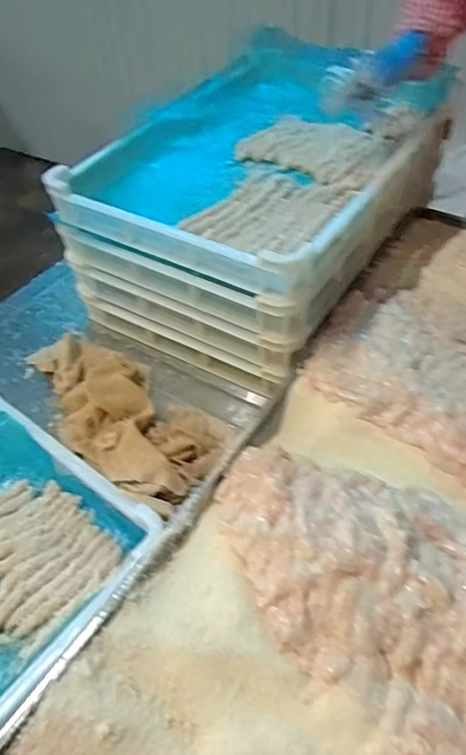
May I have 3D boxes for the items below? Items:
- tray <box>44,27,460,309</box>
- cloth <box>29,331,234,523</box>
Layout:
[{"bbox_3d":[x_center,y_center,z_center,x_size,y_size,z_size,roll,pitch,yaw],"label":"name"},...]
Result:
[{"bbox_3d":[0.072,-0.360,0.858,0.395,0.082,0.620,24,53,23],"label":"tray"},{"bbox_3d":[-0.152,0.032,0.727,0.155,0.047,0.378,-37,53,-26],"label":"cloth"}]

